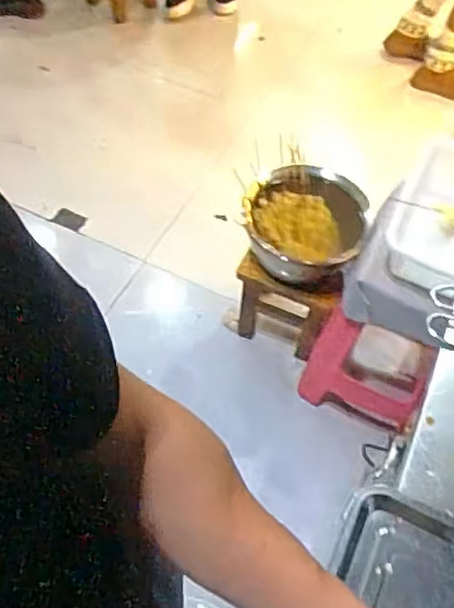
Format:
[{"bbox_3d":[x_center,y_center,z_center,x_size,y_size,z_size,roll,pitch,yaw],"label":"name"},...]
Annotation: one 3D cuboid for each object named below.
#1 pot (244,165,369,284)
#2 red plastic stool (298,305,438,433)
[{"bbox_3d":[0.184,-0.184,1.447,0.278,0.143,0.278,1,69,7],"label":"pot"},{"bbox_3d":[0.369,0.164,1.635,0.298,0.152,0.264,24,57,12],"label":"red plastic stool"}]

